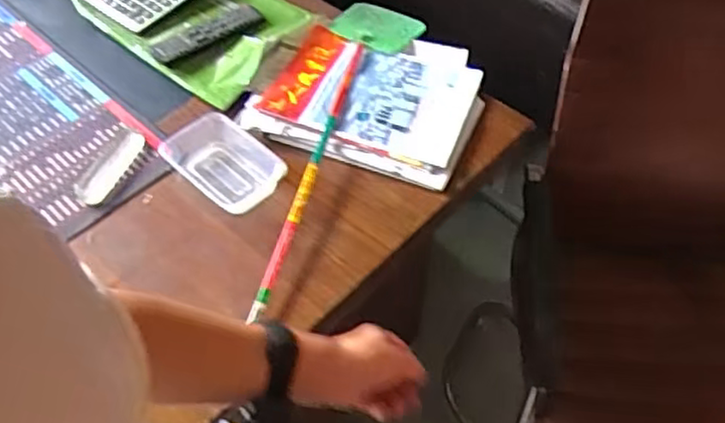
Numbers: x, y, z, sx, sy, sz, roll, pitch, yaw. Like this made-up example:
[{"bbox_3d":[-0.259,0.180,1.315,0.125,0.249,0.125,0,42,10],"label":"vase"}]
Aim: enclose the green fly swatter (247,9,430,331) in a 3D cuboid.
[{"bbox_3d":[-0.068,-0.139,1.051,0.140,0.044,0.684,19,53,13],"label":"green fly swatter"}]

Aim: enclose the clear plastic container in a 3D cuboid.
[{"bbox_3d":[-0.203,-0.074,0.997,0.185,0.042,0.108,34,58,23],"label":"clear plastic container"}]

